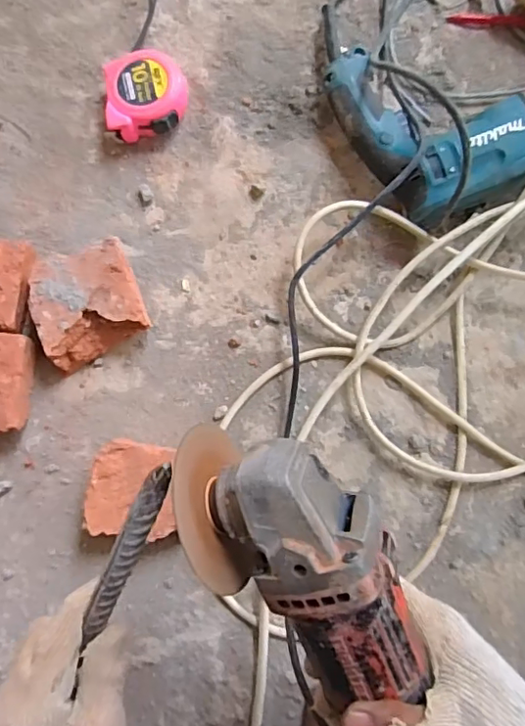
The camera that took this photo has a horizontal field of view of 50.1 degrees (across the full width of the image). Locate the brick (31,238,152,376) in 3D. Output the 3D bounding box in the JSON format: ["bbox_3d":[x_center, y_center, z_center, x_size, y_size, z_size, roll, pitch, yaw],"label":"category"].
[{"bbox_3d":[-0.183,-0.062,0.599,0.111,0.056,0.111,-21,88,-4],"label":"brick"}]

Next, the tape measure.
[{"bbox_3d":[-0.128,-0.299,0.630,0.087,0.043,0.092,-4,84,-3],"label":"tape measure"}]

